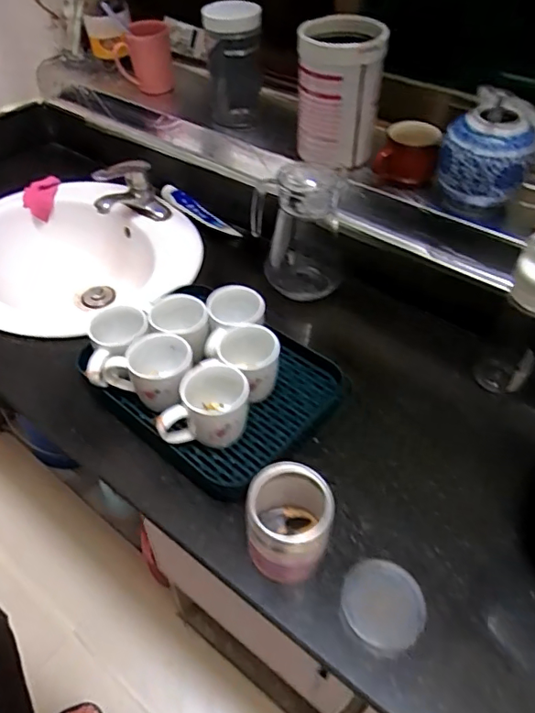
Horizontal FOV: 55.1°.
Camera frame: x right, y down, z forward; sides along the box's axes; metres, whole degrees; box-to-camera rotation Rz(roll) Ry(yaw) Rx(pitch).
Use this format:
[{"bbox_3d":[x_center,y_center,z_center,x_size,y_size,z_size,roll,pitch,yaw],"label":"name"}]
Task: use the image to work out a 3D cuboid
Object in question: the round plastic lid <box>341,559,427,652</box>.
[{"bbox_3d":[0.120,0.257,0.533,0.079,0.016,0.085,1,46,-1],"label":"round plastic lid"}]

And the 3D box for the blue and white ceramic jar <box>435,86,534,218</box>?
[{"bbox_3d":[0.321,-0.286,0.734,0.138,0.139,0.131,1,46,-1],"label":"blue and white ceramic jar"}]

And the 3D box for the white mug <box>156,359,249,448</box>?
[{"bbox_3d":[-0.078,0.067,0.653,0.105,0.092,0.085,-2,46,-3],"label":"white mug"}]

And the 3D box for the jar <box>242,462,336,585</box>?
[{"bbox_3d":[0.023,0.176,0.551,0.084,0.100,0.096,17,48,15],"label":"jar"}]

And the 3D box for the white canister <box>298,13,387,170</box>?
[{"bbox_3d":[0.110,-0.409,0.807,0.124,0.187,0.104,11,47,9],"label":"white canister"}]

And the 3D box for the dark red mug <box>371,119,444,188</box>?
[{"bbox_3d":[0.221,-0.313,0.799,0.089,0.073,0.073,21,49,18],"label":"dark red mug"}]

